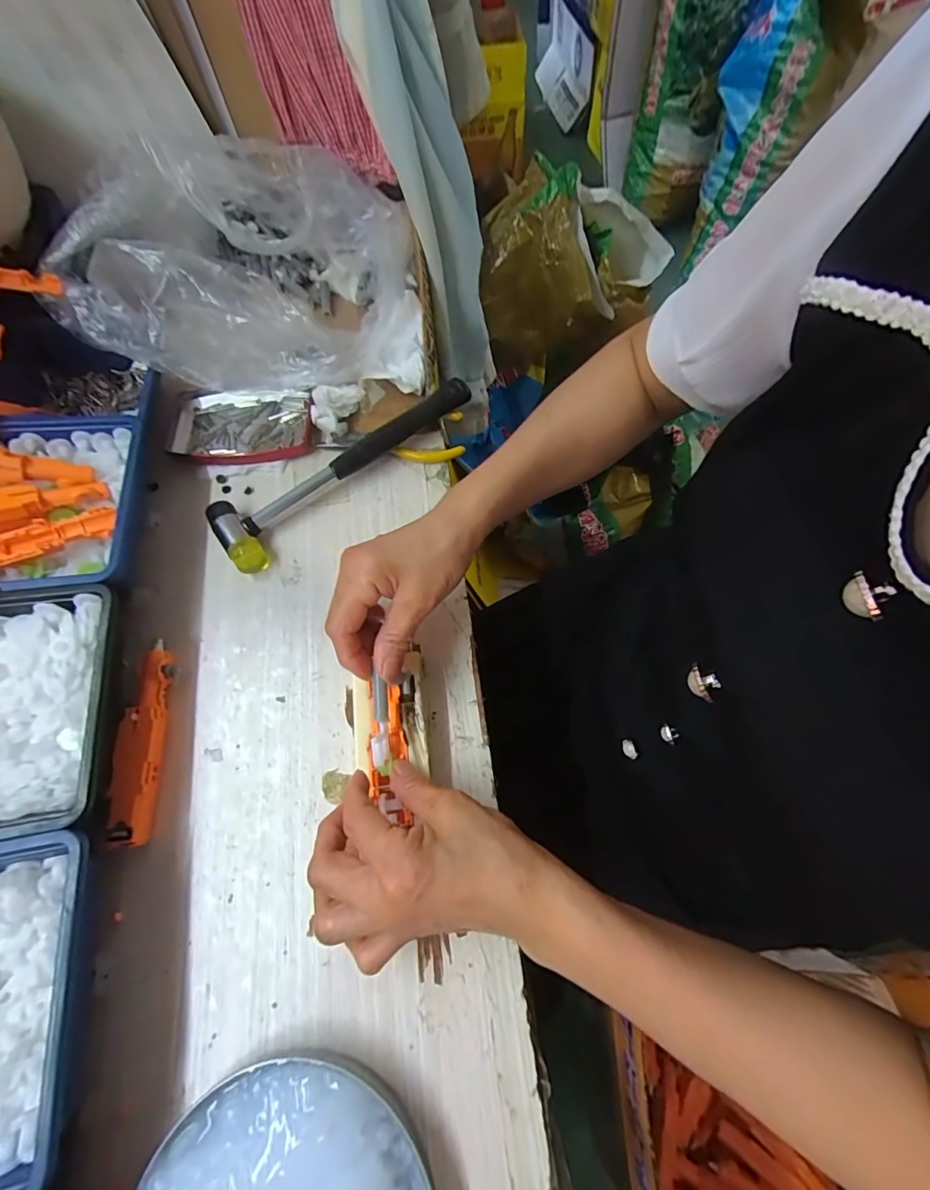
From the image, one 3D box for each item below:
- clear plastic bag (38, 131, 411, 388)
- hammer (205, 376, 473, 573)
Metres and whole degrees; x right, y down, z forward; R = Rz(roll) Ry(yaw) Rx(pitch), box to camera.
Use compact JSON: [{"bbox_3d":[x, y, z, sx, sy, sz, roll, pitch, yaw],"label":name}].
[{"bbox_3d":[-0.192,-0.287,0.419,0.286,0.114,0.220,-1,66,0],"label":"clear plastic bag"},{"bbox_3d":[-0.097,-0.108,0.388,0.228,0.035,0.060,-36,71,-14],"label":"hammer"}]

